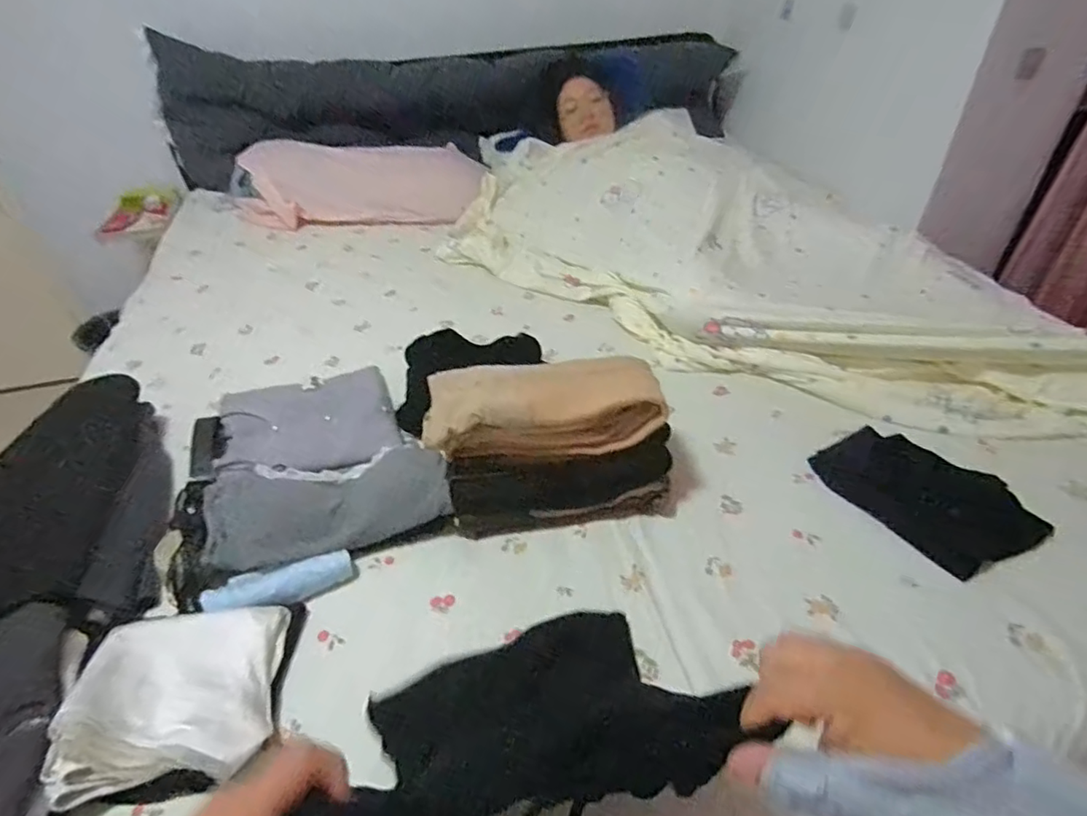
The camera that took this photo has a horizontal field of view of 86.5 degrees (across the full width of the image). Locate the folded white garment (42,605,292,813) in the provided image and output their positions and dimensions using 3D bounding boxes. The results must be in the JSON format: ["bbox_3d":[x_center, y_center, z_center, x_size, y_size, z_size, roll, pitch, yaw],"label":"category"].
[{"bbox_3d":[-0.351,0.267,0.558,0.169,0.055,0.165,-10,41,-7],"label":"folded white garment"}]

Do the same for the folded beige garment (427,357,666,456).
[{"bbox_3d":[-0.002,-0.013,0.752,0.296,0.096,0.118,-9,41,-7],"label":"folded beige garment"}]

